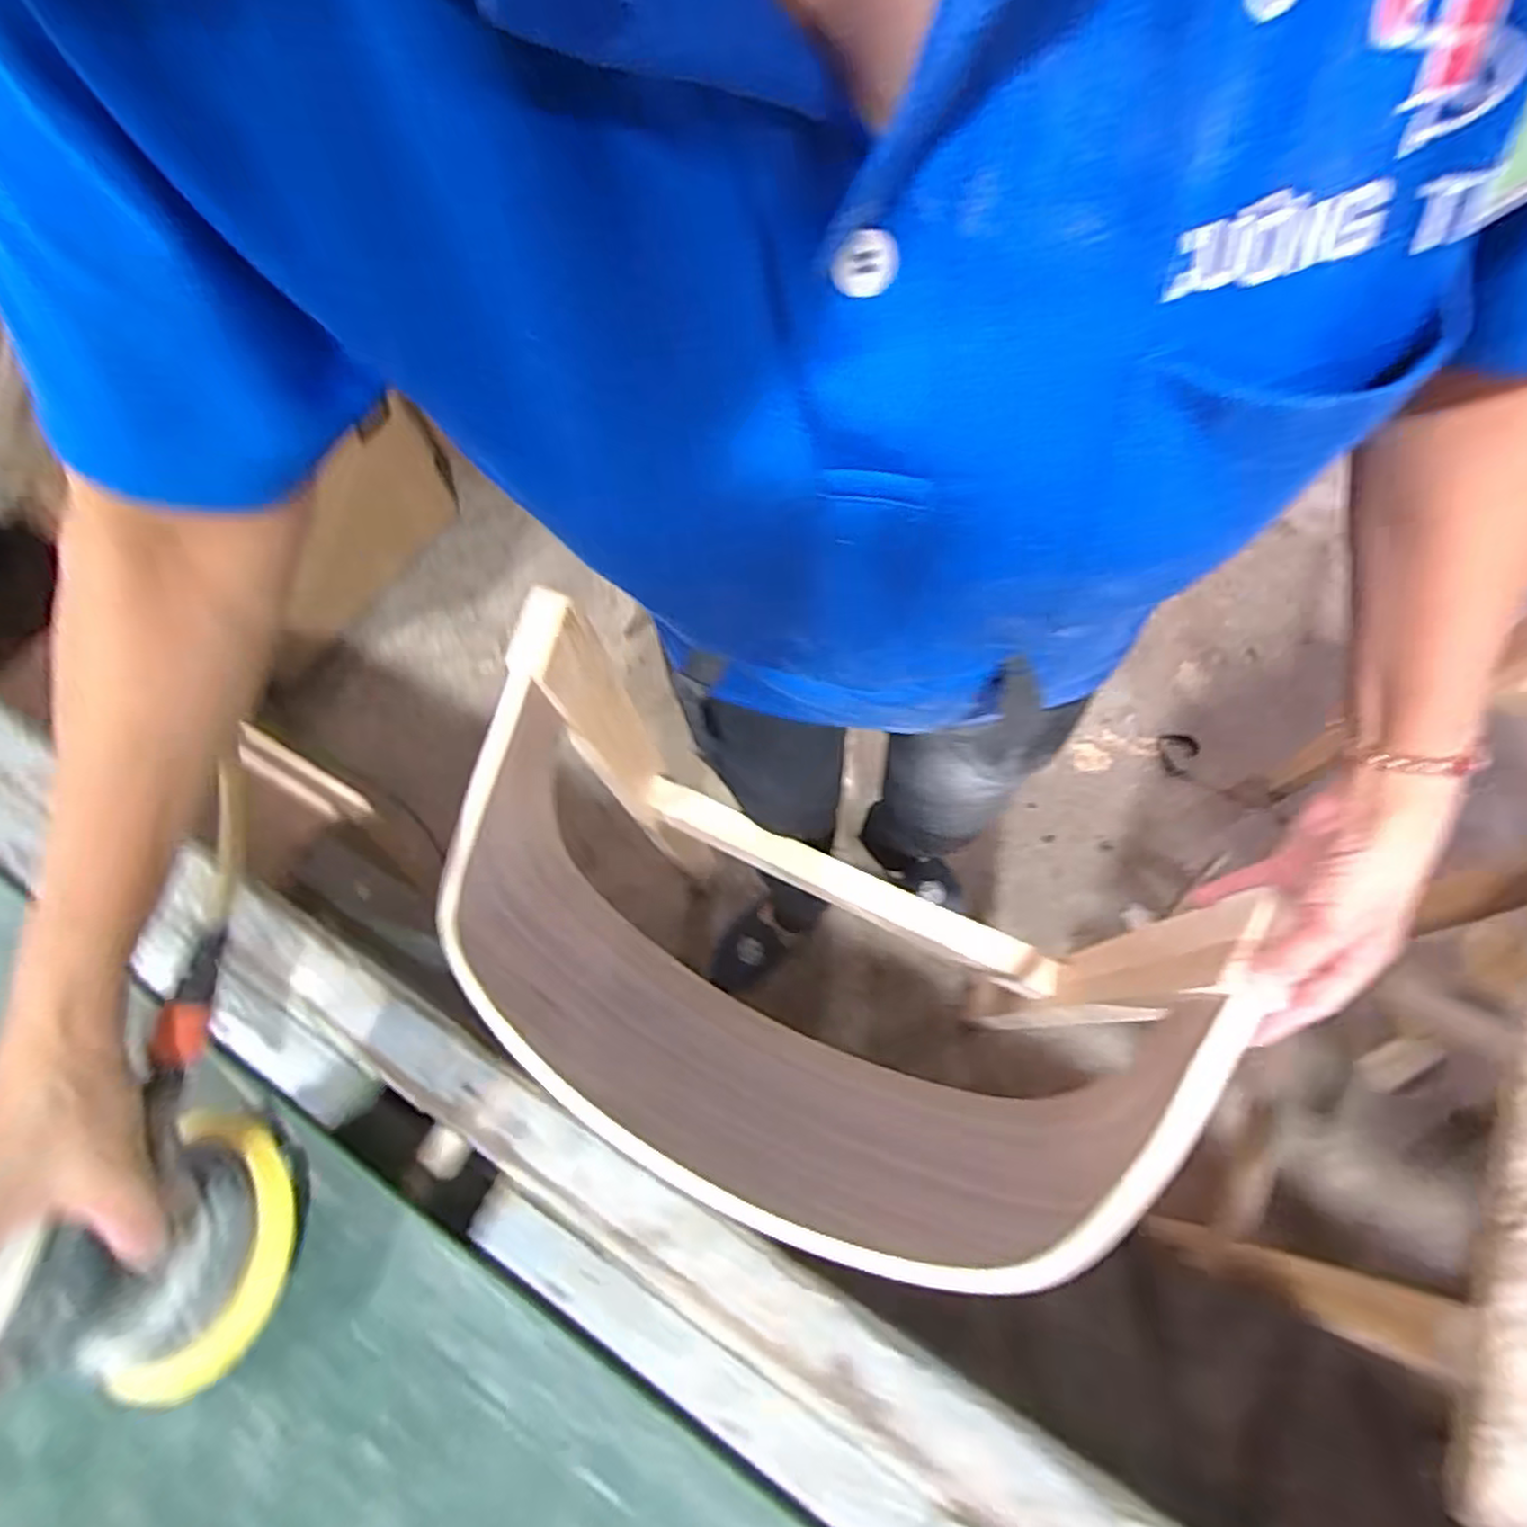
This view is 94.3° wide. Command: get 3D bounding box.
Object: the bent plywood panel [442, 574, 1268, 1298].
[{"bbox_3d":[0.014,0.154,0.545,0.489,0.314,0.289,23,65,11],"label":"bent plywood panel"}]

